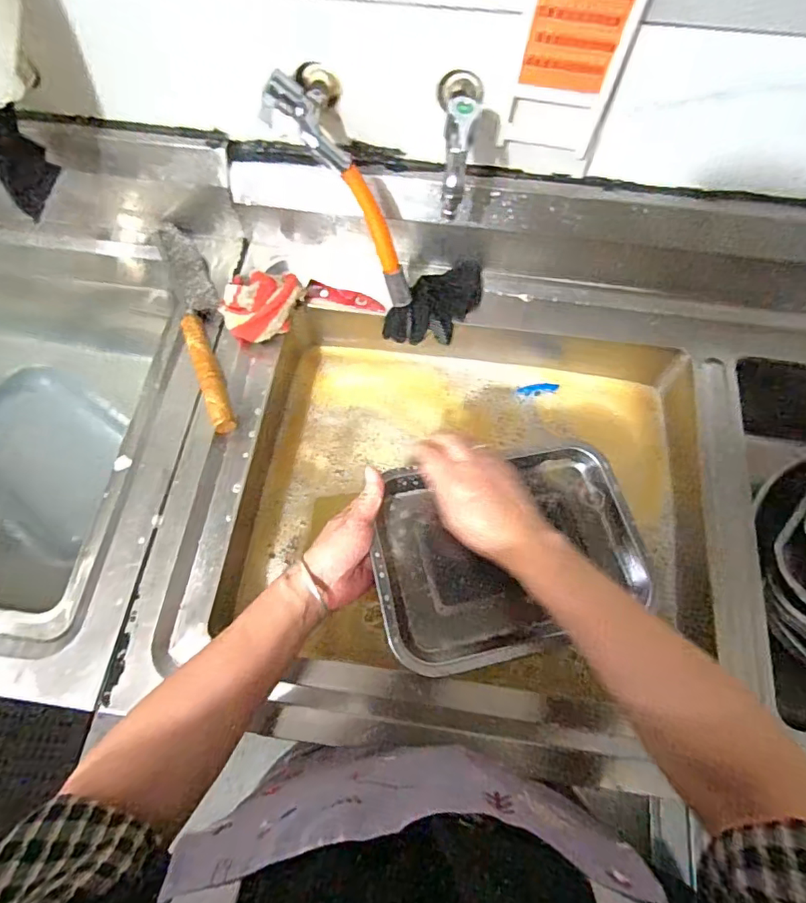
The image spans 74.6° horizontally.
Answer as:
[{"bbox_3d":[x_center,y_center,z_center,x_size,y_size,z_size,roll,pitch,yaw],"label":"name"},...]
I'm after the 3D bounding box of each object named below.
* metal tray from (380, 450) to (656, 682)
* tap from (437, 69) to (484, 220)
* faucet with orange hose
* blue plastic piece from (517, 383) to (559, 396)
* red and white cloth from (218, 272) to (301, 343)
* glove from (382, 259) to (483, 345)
[{"bbox_3d":[0.102,0.091,0.506,0.255,0.048,0.184,-12,68,-6],"label":"metal tray"},{"bbox_3d":[0.050,-0.312,0.511,0.043,0.078,0.144,8,67,2],"label":"tap"},{"bbox_3d":[-0.056,-0.271,0.568,0.068,0.046,0.254,-44,119,-17],"label":"faucet with orange hose"},{"bbox_3d":[0.186,-0.086,0.730,0.053,0.010,0.019,-6,67,-4],"label":"blue plastic piece"},{"bbox_3d":[-0.179,-0.182,0.641,0.097,0.040,0.096,19,68,7],"label":"red and white cloth"},{"bbox_3d":[0.047,-0.184,0.682,0.134,0.058,0.074,-40,73,-16],"label":"glove"}]

